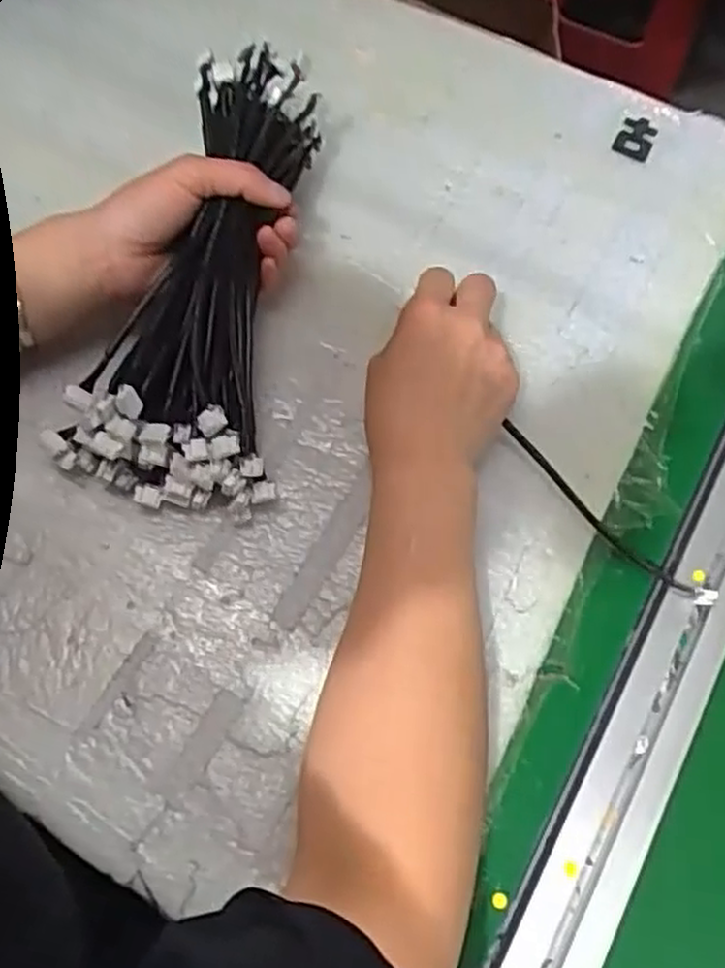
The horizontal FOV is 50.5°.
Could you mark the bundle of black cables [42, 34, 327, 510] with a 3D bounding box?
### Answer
[{"bbox_3d":[-0.086,-0.118,0.427,0.107,0.058,0.259,10,72,1],"label":"bundle of black cables"}]

